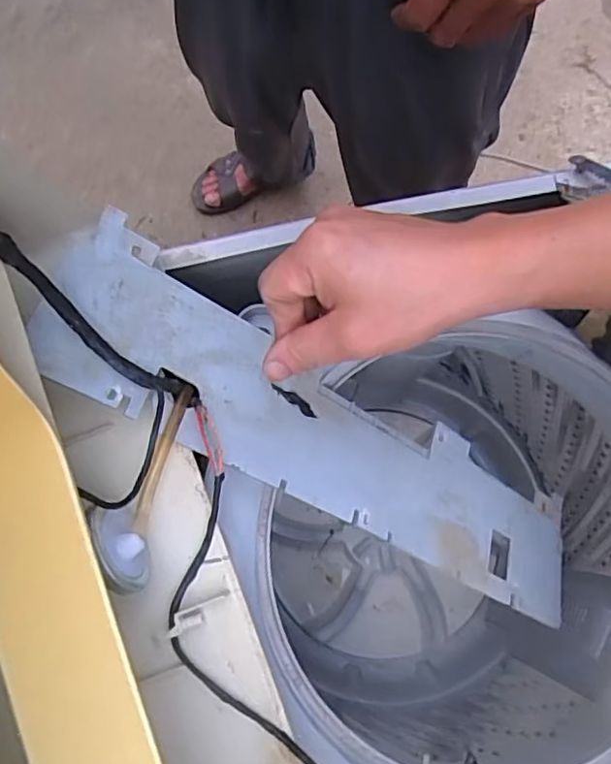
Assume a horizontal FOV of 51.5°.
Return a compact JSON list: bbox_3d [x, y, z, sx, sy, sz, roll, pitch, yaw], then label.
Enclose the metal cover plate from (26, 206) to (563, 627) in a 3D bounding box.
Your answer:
[{"bbox_3d":[0.038,0.049,0.478,0.476,0.012,0.114,32,58,-23],"label":"metal cover plate"}]

